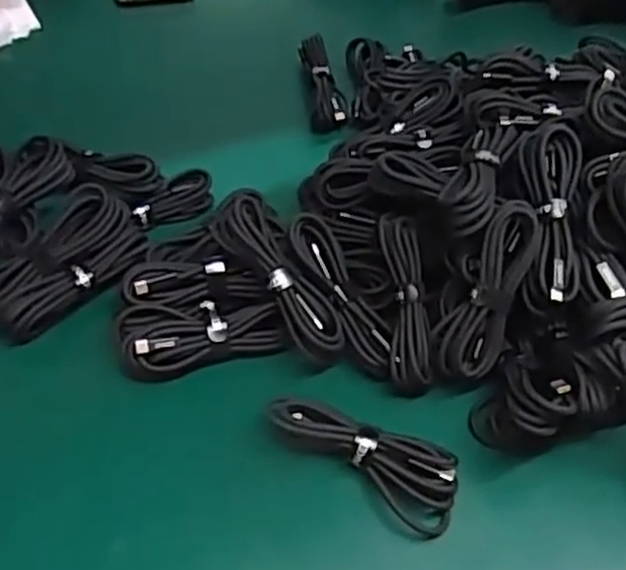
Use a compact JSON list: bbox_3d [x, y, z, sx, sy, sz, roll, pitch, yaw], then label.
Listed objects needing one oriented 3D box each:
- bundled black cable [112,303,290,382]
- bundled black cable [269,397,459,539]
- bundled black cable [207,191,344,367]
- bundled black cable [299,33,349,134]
[{"bbox_3d":[-0.067,0.027,0.465,0.098,0.021,0.041,-13,52,-17],"label":"bundled black cable"},{"bbox_3d":[0.029,0.095,0.426,0.110,0.025,0.038,25,51,14],"label":"bundled black cable"},{"bbox_3d":[-0.018,-0.006,0.467,0.038,0.020,0.114,-27,80,-26],"label":"bundled black cable"},{"bbox_3d":[0.009,-0.172,0.645,0.030,0.031,0.098,-3,50,-9],"label":"bundled black cable"}]

